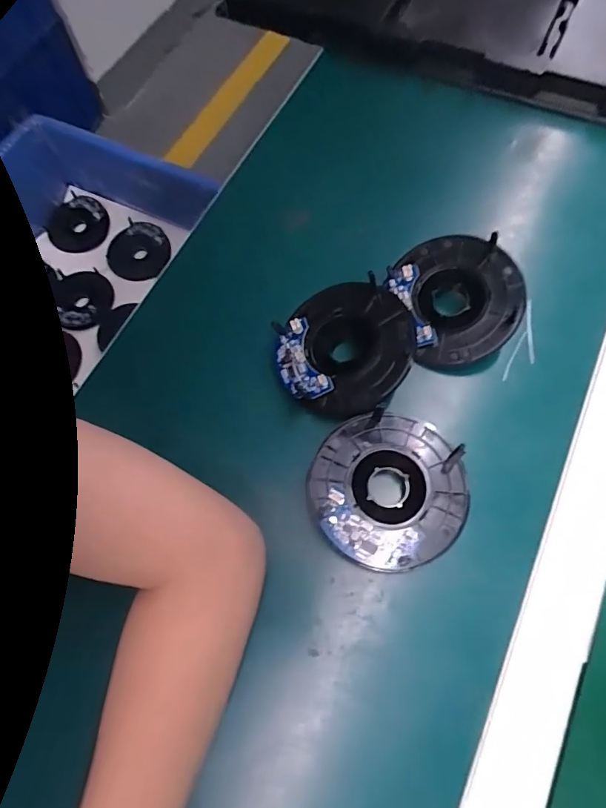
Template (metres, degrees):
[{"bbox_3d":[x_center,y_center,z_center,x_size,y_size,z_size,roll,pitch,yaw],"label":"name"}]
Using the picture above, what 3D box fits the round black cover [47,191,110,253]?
[{"bbox_3d":[-0.386,-0.306,0.810,0.094,0.022,0.100,0,92,-2],"label":"round black cover"}]

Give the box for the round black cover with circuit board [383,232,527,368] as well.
[{"bbox_3d":[0.116,-0.082,0.353,0.086,0.021,0.098,-23,79,15],"label":"round black cover with circuit board"}]

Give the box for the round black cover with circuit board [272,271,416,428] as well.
[{"bbox_3d":[0.030,-0.043,0.345,0.094,0.026,0.099,-1,69,2],"label":"round black cover with circuit board"}]

